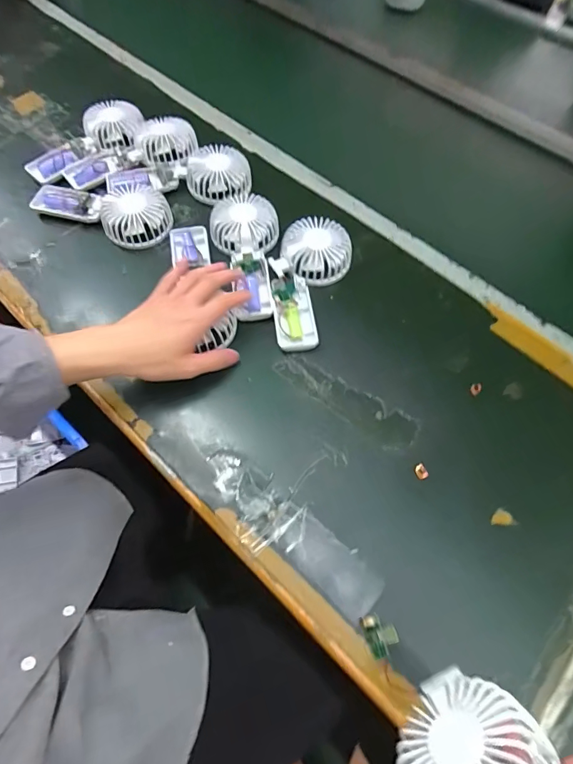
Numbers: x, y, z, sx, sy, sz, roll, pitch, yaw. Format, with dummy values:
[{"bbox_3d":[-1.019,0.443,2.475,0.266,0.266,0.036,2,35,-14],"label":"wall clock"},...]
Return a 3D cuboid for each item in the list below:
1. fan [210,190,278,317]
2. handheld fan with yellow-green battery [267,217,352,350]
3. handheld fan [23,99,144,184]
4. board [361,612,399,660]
[{"bbox_3d":[-0.044,-0.156,0.520,0.082,0.032,0.171,-9,70,-5],"label":"fan"},{"bbox_3d":[0.022,-0.121,0.510,0.084,0.033,0.177,14,65,6],"label":"handheld fan with yellow-green battery"},{"bbox_3d":[-0.287,-0.341,0.599,0.169,0.036,0.071,-34,68,-19],"label":"handheld fan"},{"bbox_3d":[0.078,0.210,0.355,0.025,0.020,0.029,-16,65,-9],"label":"board"}]

